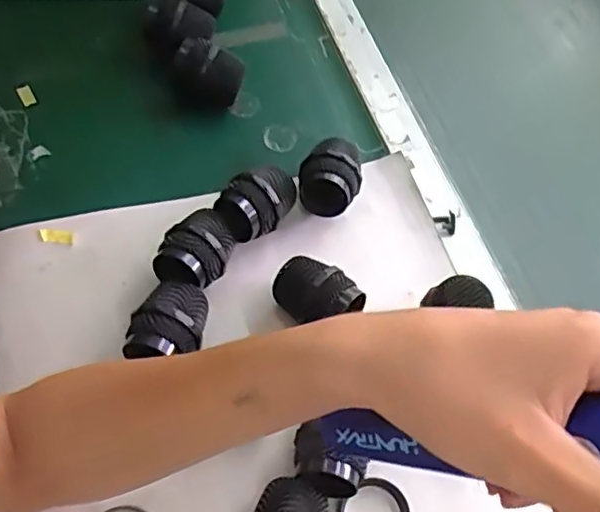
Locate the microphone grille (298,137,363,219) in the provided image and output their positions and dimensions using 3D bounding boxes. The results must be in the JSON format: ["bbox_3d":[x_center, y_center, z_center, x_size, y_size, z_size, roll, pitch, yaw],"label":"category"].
[{"bbox_3d":[0.025,-0.064,0.498,0.047,0.046,0.062,16,60,4],"label":"microphone grille"}]

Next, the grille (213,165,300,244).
[{"bbox_3d":[-0.031,-0.039,0.479,0.065,0.050,0.043,-37,70,-23],"label":"grille"}]

